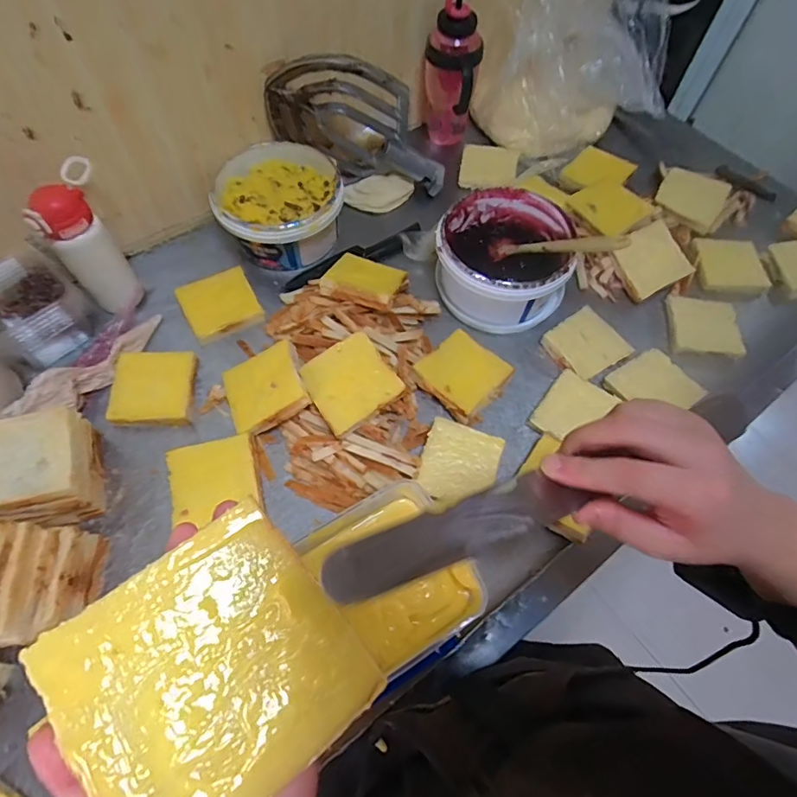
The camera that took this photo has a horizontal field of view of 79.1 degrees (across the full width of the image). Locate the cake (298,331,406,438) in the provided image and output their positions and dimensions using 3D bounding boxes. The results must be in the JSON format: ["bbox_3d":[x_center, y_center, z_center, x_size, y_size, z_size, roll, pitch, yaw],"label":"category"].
[{"bbox_3d":[-0.066,-0.026,0.654,0.110,0.020,0.114,-33,68,-17],"label":"cake"}]

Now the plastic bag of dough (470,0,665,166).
[{"bbox_3d":[0.331,-0.646,0.860,0.292,0.300,0.198,-25,66,-14],"label":"plastic bag of dough"}]

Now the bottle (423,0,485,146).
[{"bbox_3d":[0.095,-0.579,0.858,0.095,0.266,0.099,7,62,2],"label":"bottle"}]

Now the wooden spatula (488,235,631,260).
[{"bbox_3d":[0.229,-0.221,0.709,0.217,0.025,0.041,13,57,43],"label":"wooden spatula"}]

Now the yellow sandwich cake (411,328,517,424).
[{"bbox_3d":[0.096,-0.038,0.706,0.113,0.030,0.107,-41,71,-20],"label":"yellow sandwich cake"}]

